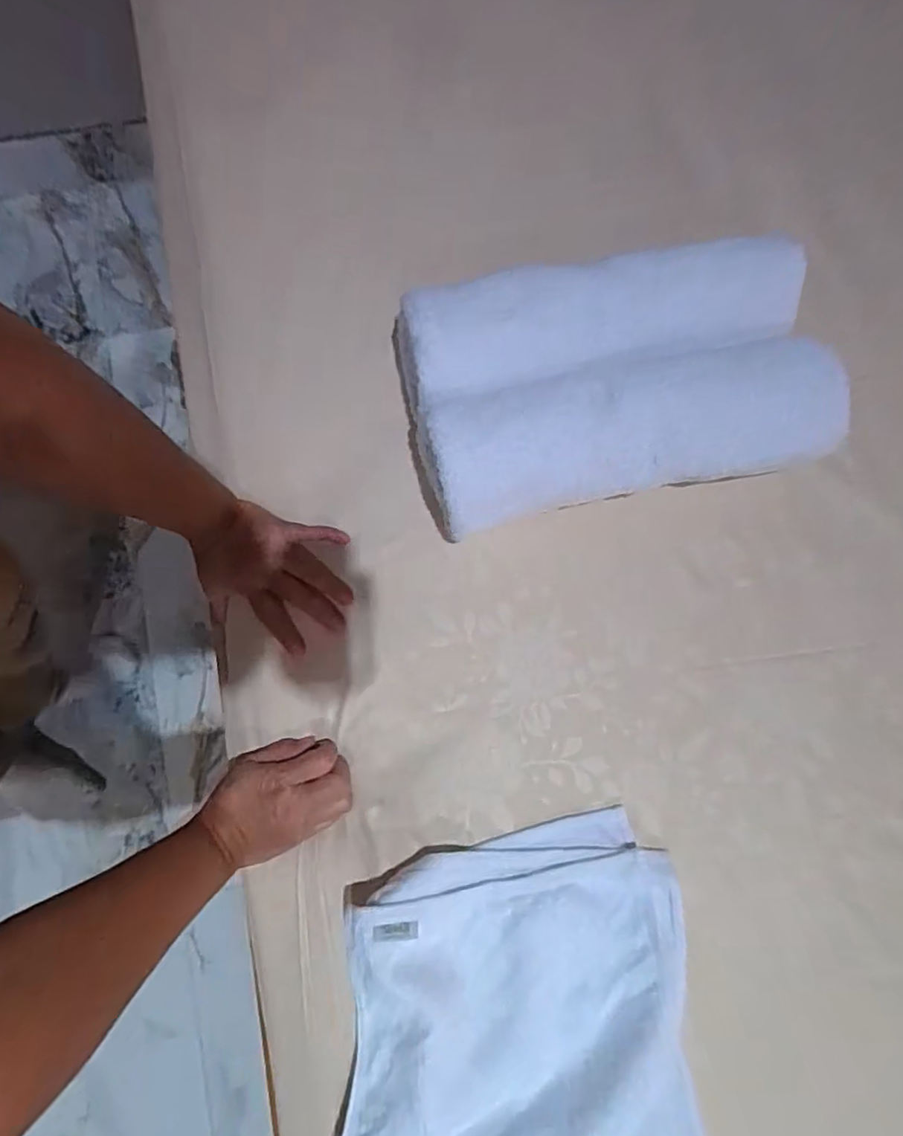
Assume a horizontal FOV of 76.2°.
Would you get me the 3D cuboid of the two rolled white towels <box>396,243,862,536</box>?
[{"bbox_3d":[0.130,-0.157,0.490,0.328,0.093,0.205,-12,79,-5],"label":"two rolled white towels"}]

